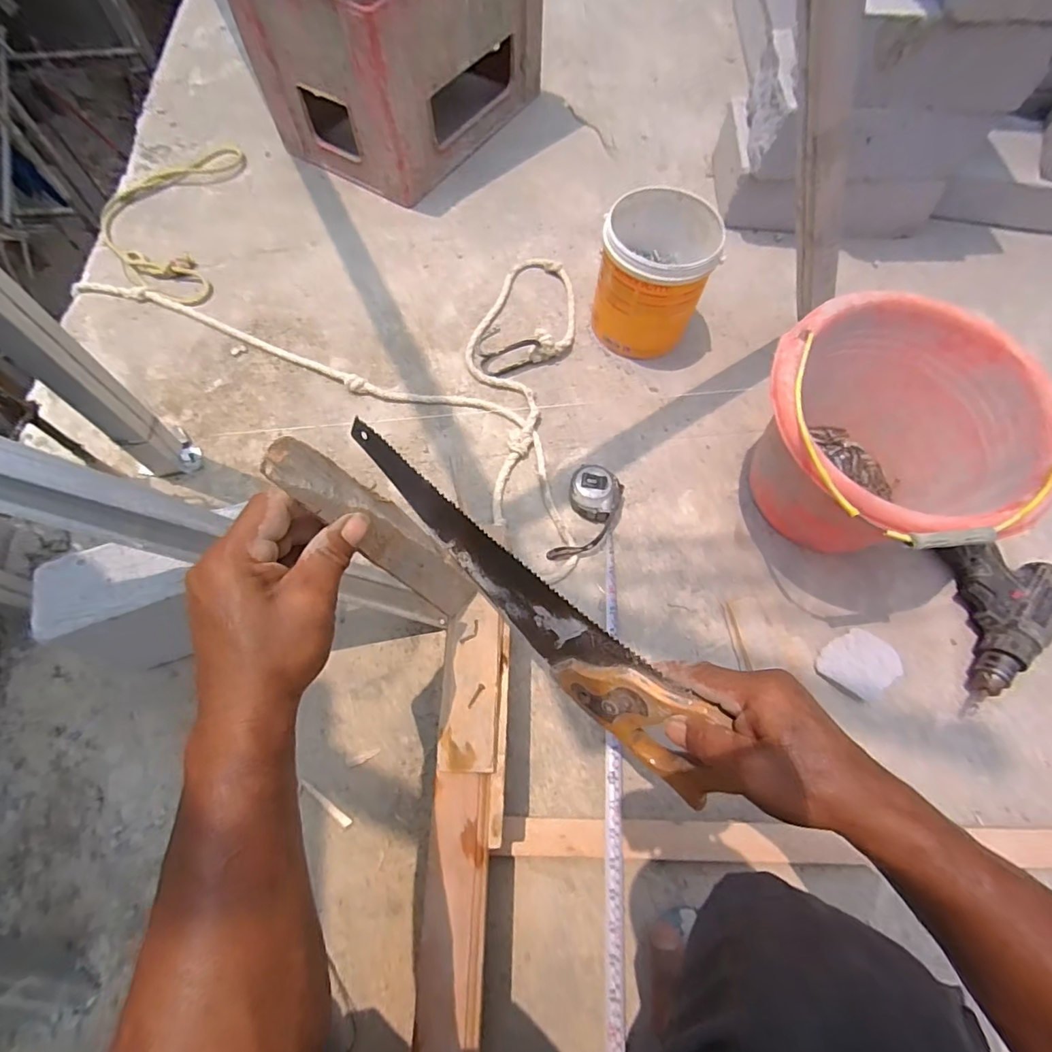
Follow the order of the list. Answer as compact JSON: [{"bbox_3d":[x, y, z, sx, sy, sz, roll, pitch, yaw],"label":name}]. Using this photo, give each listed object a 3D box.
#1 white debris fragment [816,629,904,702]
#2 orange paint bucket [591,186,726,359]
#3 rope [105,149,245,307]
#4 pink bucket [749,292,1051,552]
[{"bbox_3d":[0.382,0.160,0.590,0.080,0.020,0.070,-34,70,-15],"label":"white debris fragment"},{"bbox_3d":[0.179,-0.351,0.737,0.150,0.160,0.163,0,65,-1],"label":"orange paint bucket"},{"bbox_3d":[-0.626,-0.530,0.886,0.226,0.016,0.409,-3,65,-3],"label":"rope"},{"bbox_3d":[0.386,-0.080,0.592,0.288,0.211,0.270,0,65,-1],"label":"pink bucket"}]

